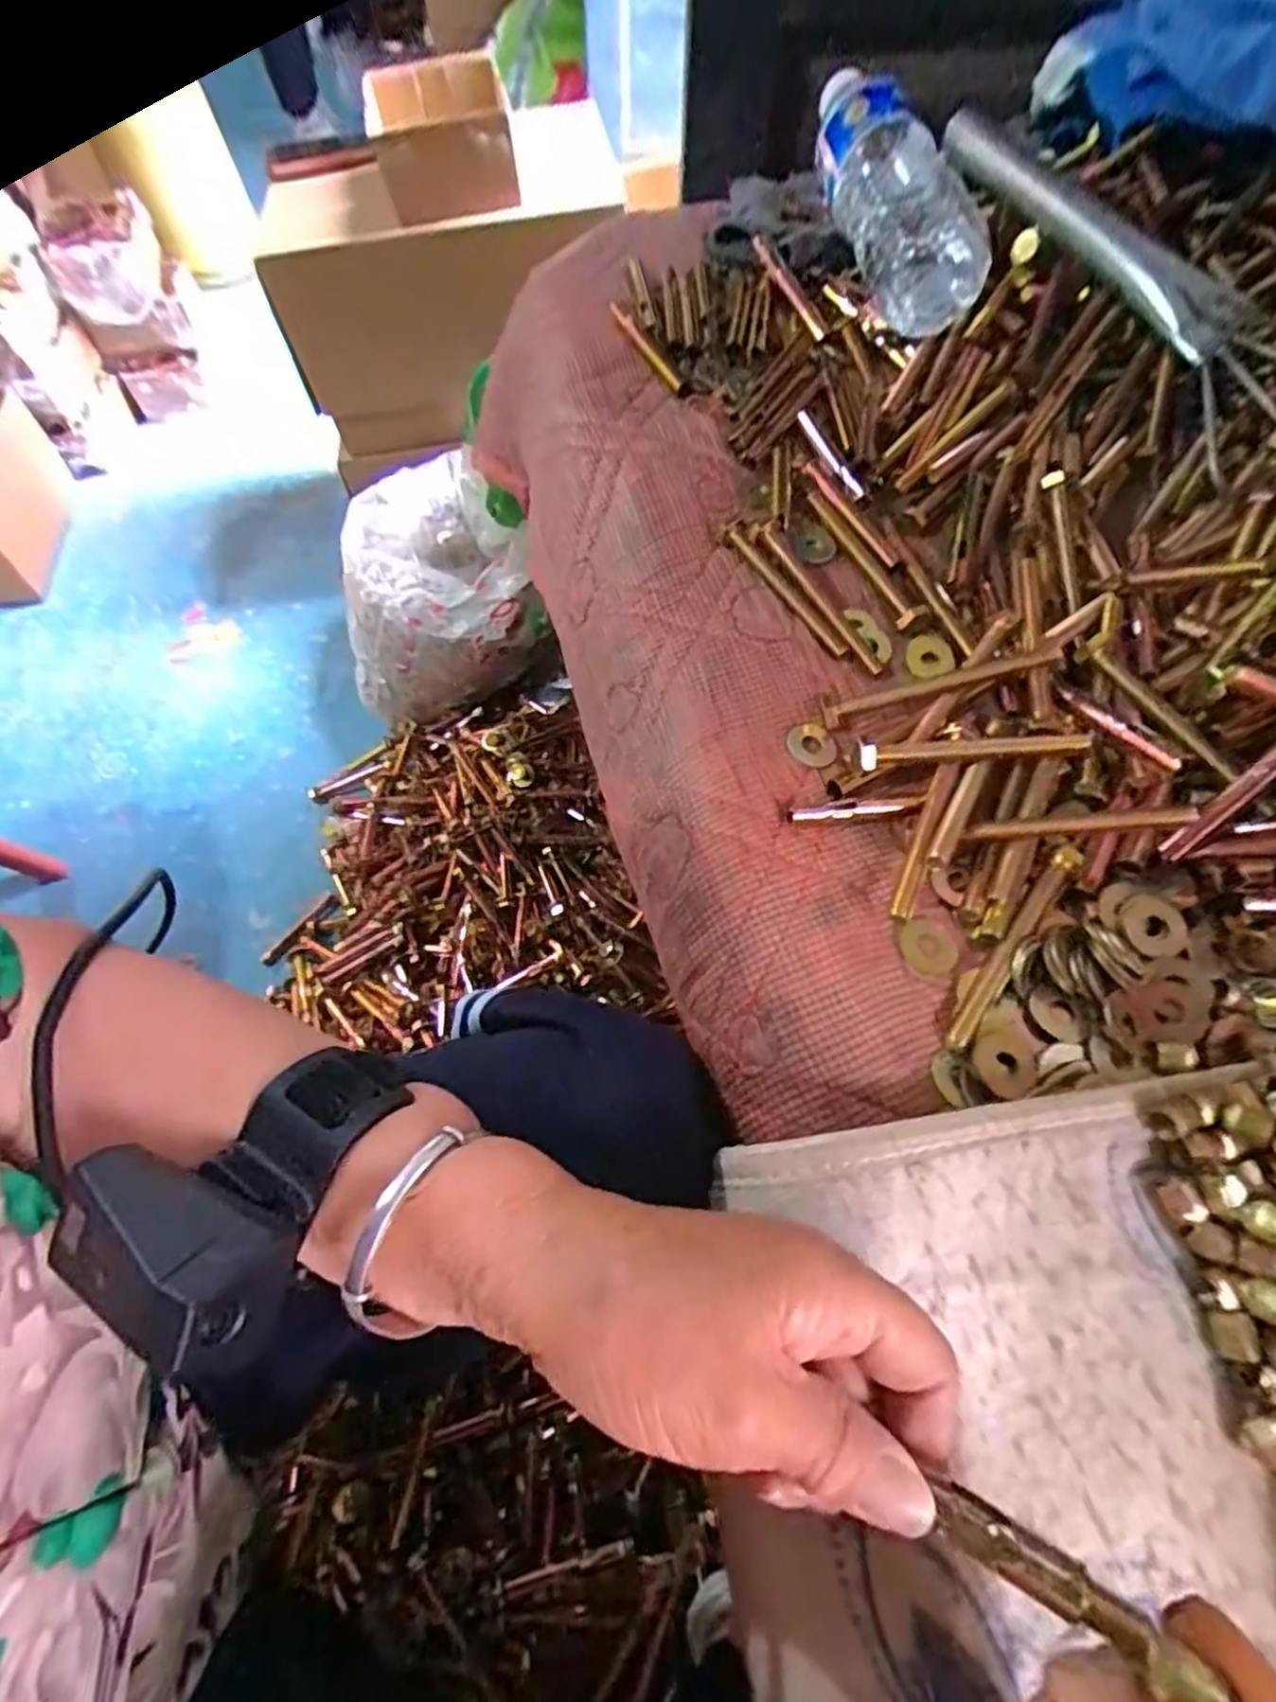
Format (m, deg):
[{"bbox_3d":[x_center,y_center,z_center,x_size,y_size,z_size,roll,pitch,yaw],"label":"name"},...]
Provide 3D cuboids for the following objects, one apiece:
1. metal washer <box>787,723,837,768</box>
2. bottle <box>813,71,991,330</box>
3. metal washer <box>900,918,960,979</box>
[{"bbox_3d":[0.084,-0.051,0.341,0.024,0.004,0.023,4,69,-12],"label":"metal washer"},{"bbox_3d":[0.165,-0.427,0.454,0.077,0.051,0.197,-12,76,-6],"label":"bottle"},{"bbox_3d":[0.123,0.040,0.298,0.024,0.004,0.024,3,65,-7],"label":"metal washer"}]

